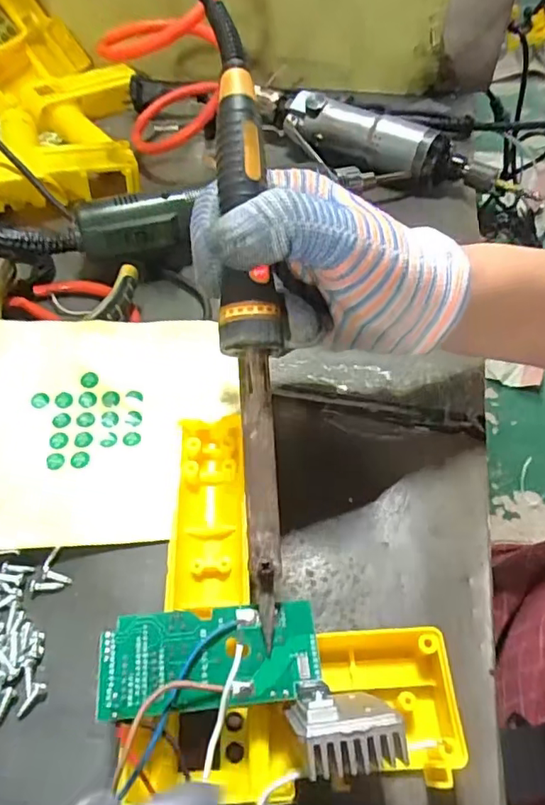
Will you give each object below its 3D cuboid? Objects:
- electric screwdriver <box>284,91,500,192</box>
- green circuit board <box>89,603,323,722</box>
[{"bbox_3d":[0.090,-0.210,0.442,0.185,0.041,0.048,19,54,15],"label":"electric screwdriver"},{"bbox_3d":[-0.022,0.091,0.195,0.076,0.004,0.033,-2,56,-9],"label":"green circuit board"}]

